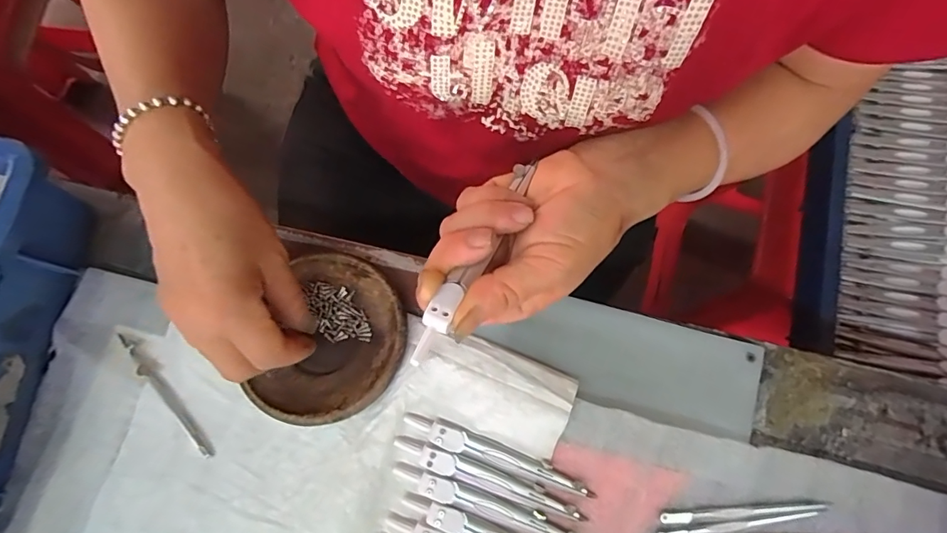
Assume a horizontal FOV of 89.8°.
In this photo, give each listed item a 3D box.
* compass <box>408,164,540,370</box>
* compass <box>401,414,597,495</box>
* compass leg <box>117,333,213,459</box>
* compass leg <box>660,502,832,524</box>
[{"bbox_3d":[0.004,-0.005,0.241,0.018,0.010,0.125,29,64,8],"label":"compass"},{"bbox_3d":[0.016,0.123,0.309,0.128,0.007,0.014,19,76,5],"label":"compass"},{"bbox_3d":[-0.212,0.087,0.324,0.007,0.007,0.108,-42,79,-10],"label":"compass leg"},{"bbox_3d":[0.173,0.158,0.304,0.105,0.004,0.007,-4,75,-1],"label":"compass leg"}]

